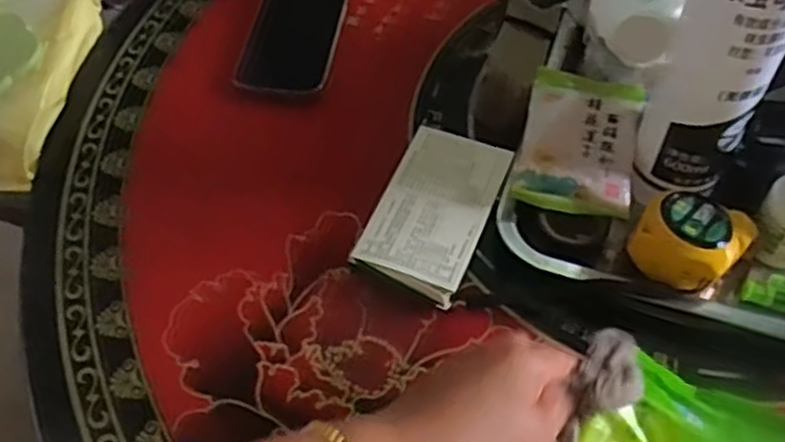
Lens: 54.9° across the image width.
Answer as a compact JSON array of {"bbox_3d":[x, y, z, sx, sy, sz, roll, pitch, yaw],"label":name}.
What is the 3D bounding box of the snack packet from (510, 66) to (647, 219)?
[{"bbox_3d":[0.126,-0.055,0.505,0.071,0.030,0.103,12,53,9],"label":"snack packet"}]

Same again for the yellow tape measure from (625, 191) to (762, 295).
[{"bbox_3d":[0.184,0.008,0.460,0.067,0.033,0.053,-36,61,-24],"label":"yellow tape measure"}]

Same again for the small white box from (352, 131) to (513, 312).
[{"bbox_3d":[0.028,-0.009,0.499,0.070,0.015,0.123,19,55,14],"label":"small white box"}]

